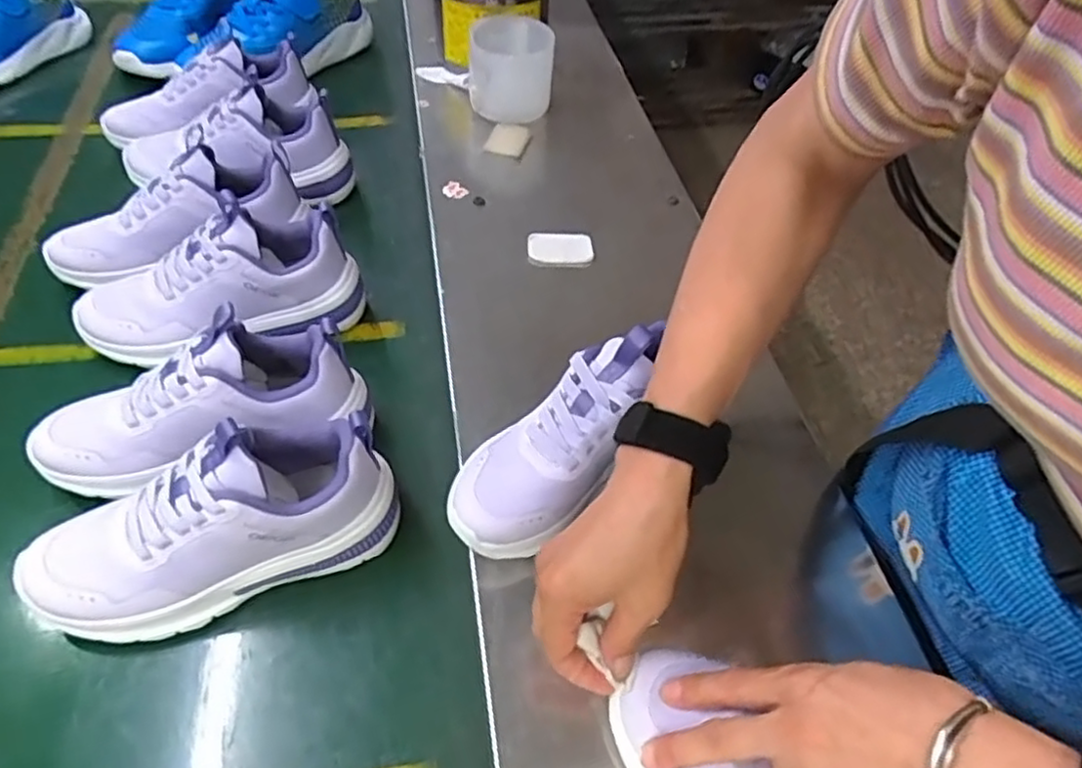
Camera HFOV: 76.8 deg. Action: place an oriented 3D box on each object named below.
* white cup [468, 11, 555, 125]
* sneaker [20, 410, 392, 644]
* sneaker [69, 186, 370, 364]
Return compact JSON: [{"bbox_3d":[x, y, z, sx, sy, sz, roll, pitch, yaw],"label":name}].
[{"bbox_3d":[-0.034,-0.348,0.764,0.090,0.087,0.092,1,47,-4],"label":"white cup"},{"bbox_3d":[-0.198,0.080,0.414,0.213,0.108,0.086,-15,54,-18],"label":"sneaker"},{"bbox_3d":[-0.257,-0.083,0.544,0.212,0.104,0.090,-17,54,-20],"label":"sneaker"}]

